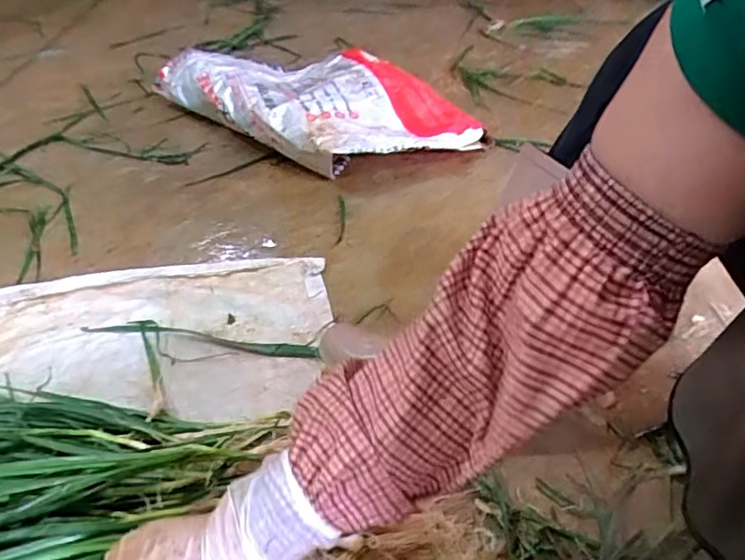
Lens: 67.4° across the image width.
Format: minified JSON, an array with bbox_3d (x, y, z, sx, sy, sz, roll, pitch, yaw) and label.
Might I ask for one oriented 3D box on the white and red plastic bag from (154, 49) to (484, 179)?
[{"bbox_3d":[-0.103,-0.393,1.204,0.568,0.099,0.510,-21,44,-22],"label":"white and red plastic bag"}]

